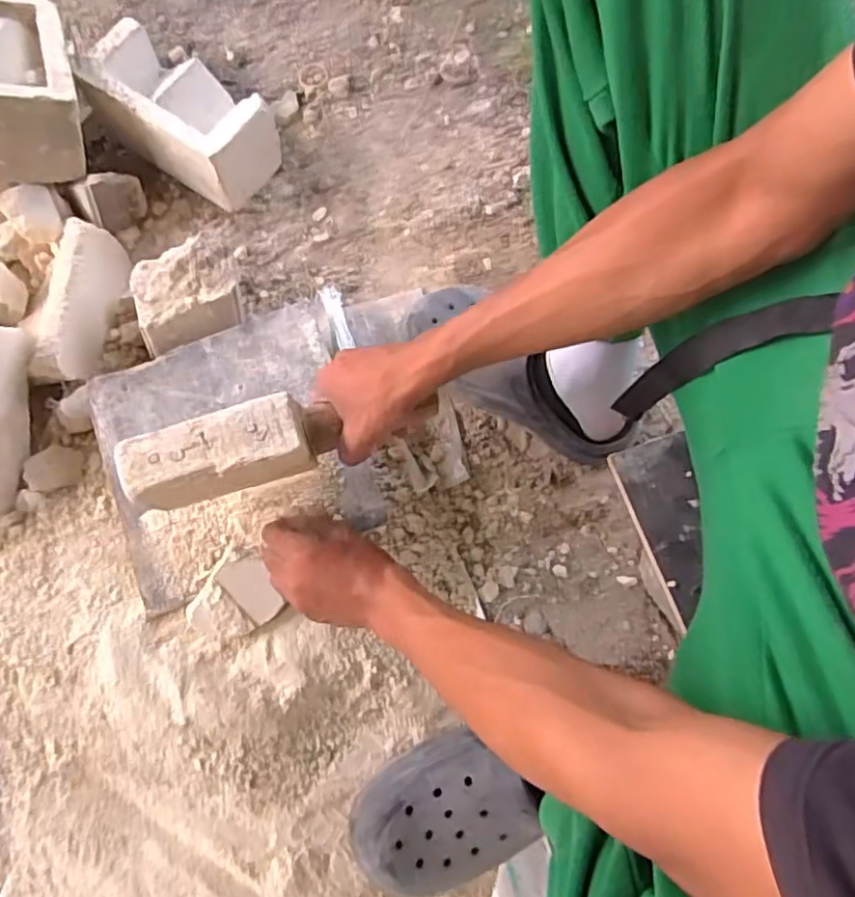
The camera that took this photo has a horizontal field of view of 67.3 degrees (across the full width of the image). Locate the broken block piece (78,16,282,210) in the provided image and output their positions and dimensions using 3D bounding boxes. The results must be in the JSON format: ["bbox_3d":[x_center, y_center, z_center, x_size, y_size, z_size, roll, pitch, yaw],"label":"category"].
[{"bbox_3d":[-0.282,-0.384,0.745,0.195,0.101,0.110,29,78,7],"label":"broken block piece"}]

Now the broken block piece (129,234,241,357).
[{"bbox_3d":[-0.250,-0.163,0.684,0.109,0.060,0.100,-12,97,1],"label":"broken block piece"}]

